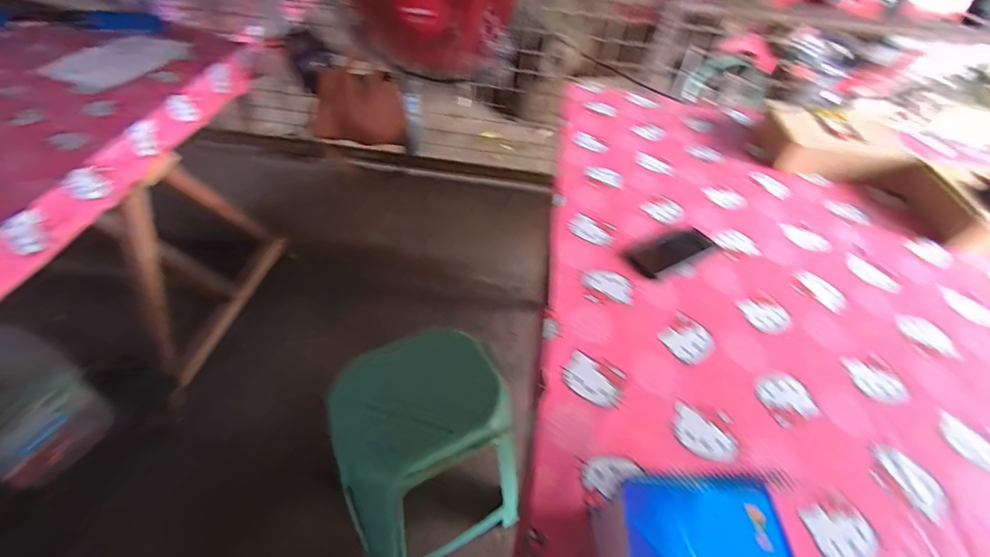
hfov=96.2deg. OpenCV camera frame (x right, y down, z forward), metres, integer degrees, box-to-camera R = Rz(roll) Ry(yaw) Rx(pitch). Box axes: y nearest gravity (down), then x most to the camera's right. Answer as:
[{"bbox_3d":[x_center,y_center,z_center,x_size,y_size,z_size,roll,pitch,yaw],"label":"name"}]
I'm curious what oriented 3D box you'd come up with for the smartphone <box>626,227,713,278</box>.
[{"bbox_3d":[0.321,-0.053,0.809,0.171,0.004,0.068,-23,54,-24],"label":"smartphone"}]

